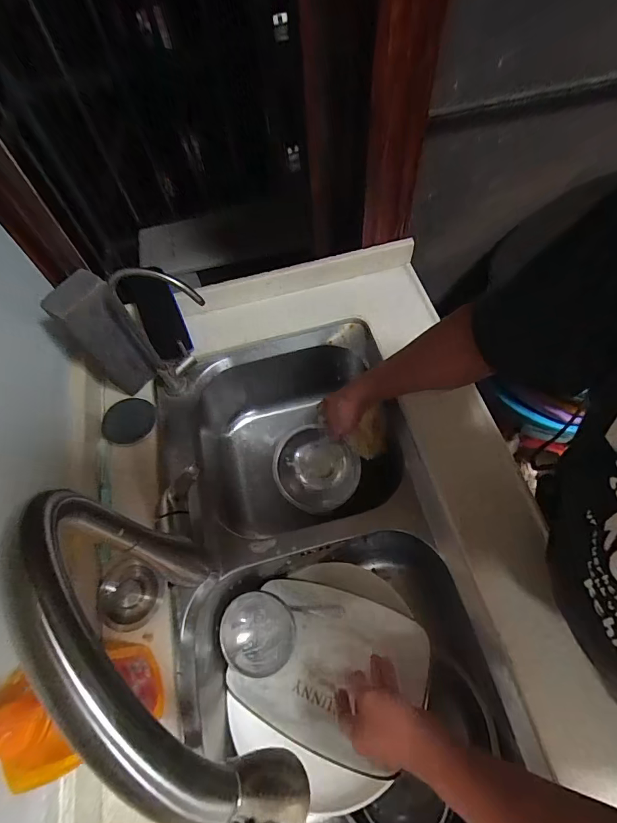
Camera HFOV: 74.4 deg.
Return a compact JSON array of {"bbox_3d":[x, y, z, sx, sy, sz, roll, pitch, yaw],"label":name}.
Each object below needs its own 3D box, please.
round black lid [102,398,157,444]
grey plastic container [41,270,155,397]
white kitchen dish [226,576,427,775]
[{"bbox_3d":[-0.292,0.016,0.663,0.078,0.018,0.078,4,70,-12],"label":"round black lid"},{"bbox_3d":[-0.297,-0.108,0.606,0.055,0.191,0.076,38,70,22],"label":"grey plastic container"},{"bbox_3d":[0.028,0.361,0.582,0.276,0.037,0.191,-2,49,35],"label":"white kitchen dish"}]

